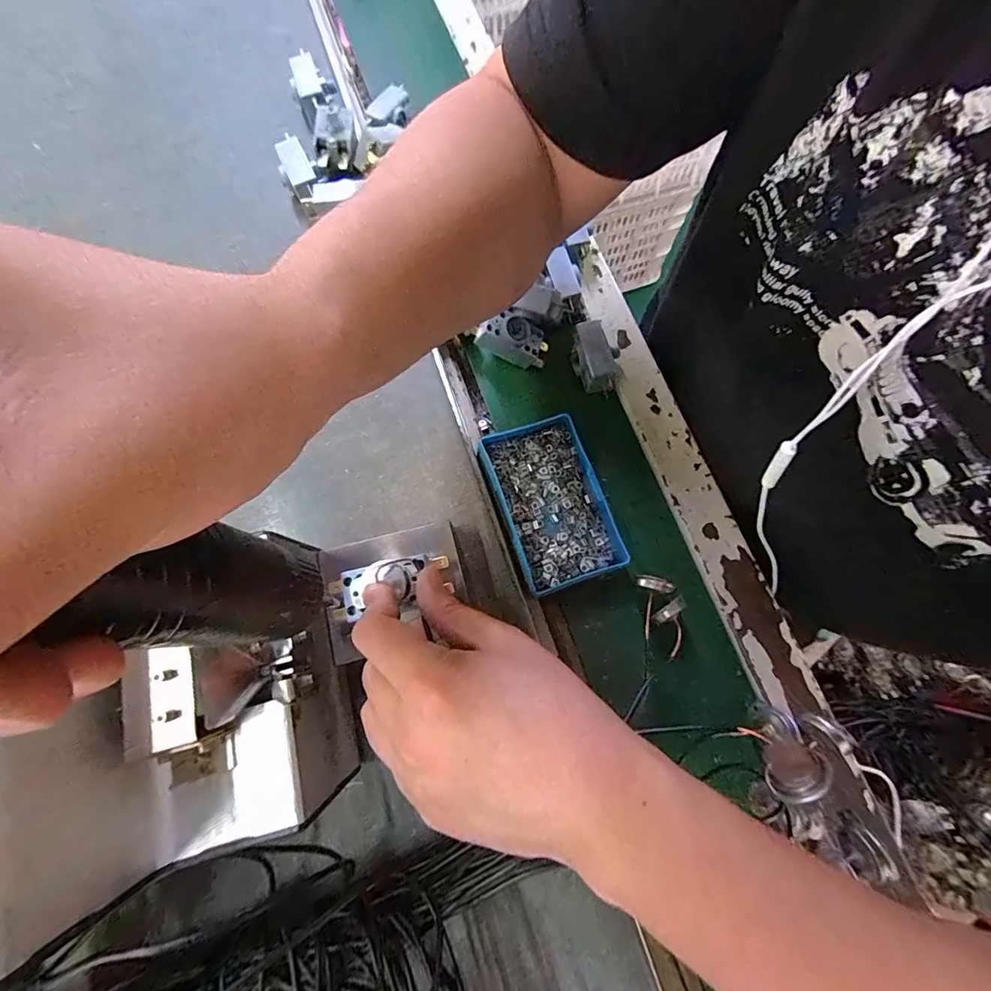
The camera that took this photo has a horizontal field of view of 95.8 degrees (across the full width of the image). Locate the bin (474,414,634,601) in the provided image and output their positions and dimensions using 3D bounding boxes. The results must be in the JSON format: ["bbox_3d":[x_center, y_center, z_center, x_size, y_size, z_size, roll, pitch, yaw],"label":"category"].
[{"bbox_3d":[0.039,0.005,0.316,0.069,0.024,0.113,-19,75,-6],"label":"bin"}]

